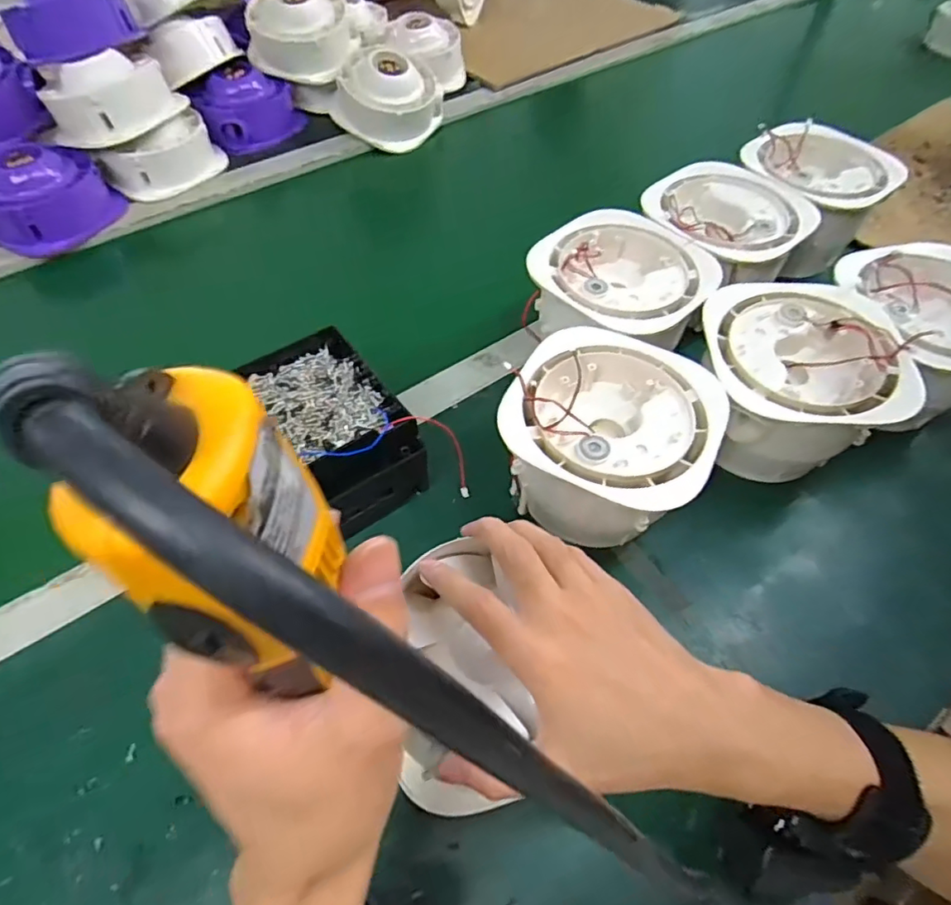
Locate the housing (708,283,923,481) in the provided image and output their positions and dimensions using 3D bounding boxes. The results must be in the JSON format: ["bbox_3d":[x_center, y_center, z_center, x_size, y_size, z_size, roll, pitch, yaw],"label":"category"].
[{"bbox_3d":[0.242,-0.053,0.449,0.134,0.104,0.146,2,58,-2],"label":"housing"}]

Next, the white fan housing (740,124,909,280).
[{"bbox_3d":[0.351,-0.266,0.586,0.121,0.086,0.135,-17,57,-12],"label":"white fan housing"}]

